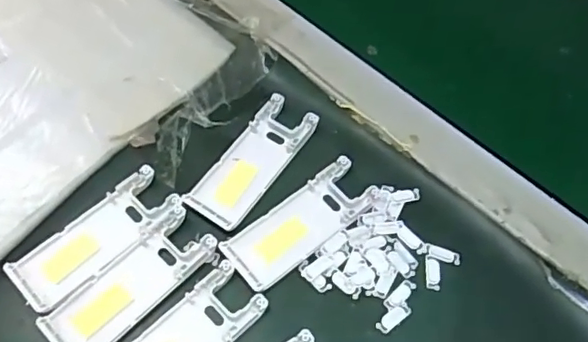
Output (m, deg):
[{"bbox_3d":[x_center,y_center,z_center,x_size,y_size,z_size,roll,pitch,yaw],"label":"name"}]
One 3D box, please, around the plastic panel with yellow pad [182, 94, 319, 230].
[{"bbox_3d":[-0.028,-0.007,0.390,0.040,0.013,0.102,30,61,14],"label":"plastic panel with yellow pad"}]

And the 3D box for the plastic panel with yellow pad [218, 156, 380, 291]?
[{"bbox_3d":[0.005,0.032,0.367,0.103,0.007,0.041,-34,67,-22],"label":"plastic panel with yellow pad"}]

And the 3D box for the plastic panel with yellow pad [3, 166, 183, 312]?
[{"bbox_3d":[-0.122,0.042,0.358,0.102,0.014,0.042,-37,68,-23],"label":"plastic panel with yellow pad"}]

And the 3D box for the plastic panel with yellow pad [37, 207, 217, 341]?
[{"bbox_3d":[-0.097,0.068,0.342,0.102,0.012,0.040,-39,68,-24],"label":"plastic panel with yellow pad"}]

